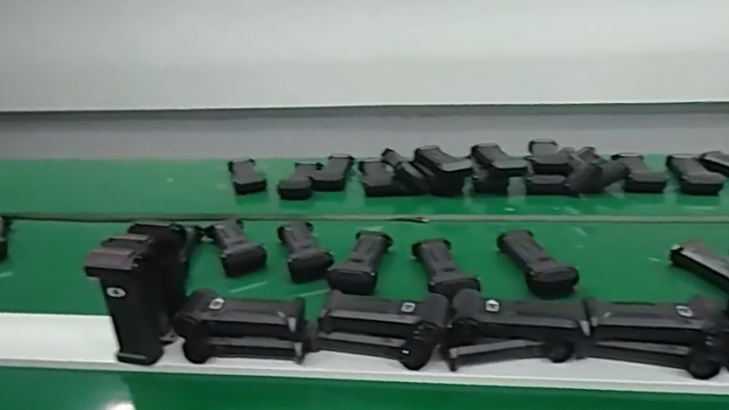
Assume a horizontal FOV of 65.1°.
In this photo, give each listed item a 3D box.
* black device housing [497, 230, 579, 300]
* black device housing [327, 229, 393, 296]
[{"bbox_3d":[0.277,0.092,0.908,0.085,0.041,0.160,-4,24,-4],"label":"black device housing"},{"bbox_3d":[-0.003,0.090,0.936,0.074,0.044,0.166,4,24,15],"label":"black device housing"}]

